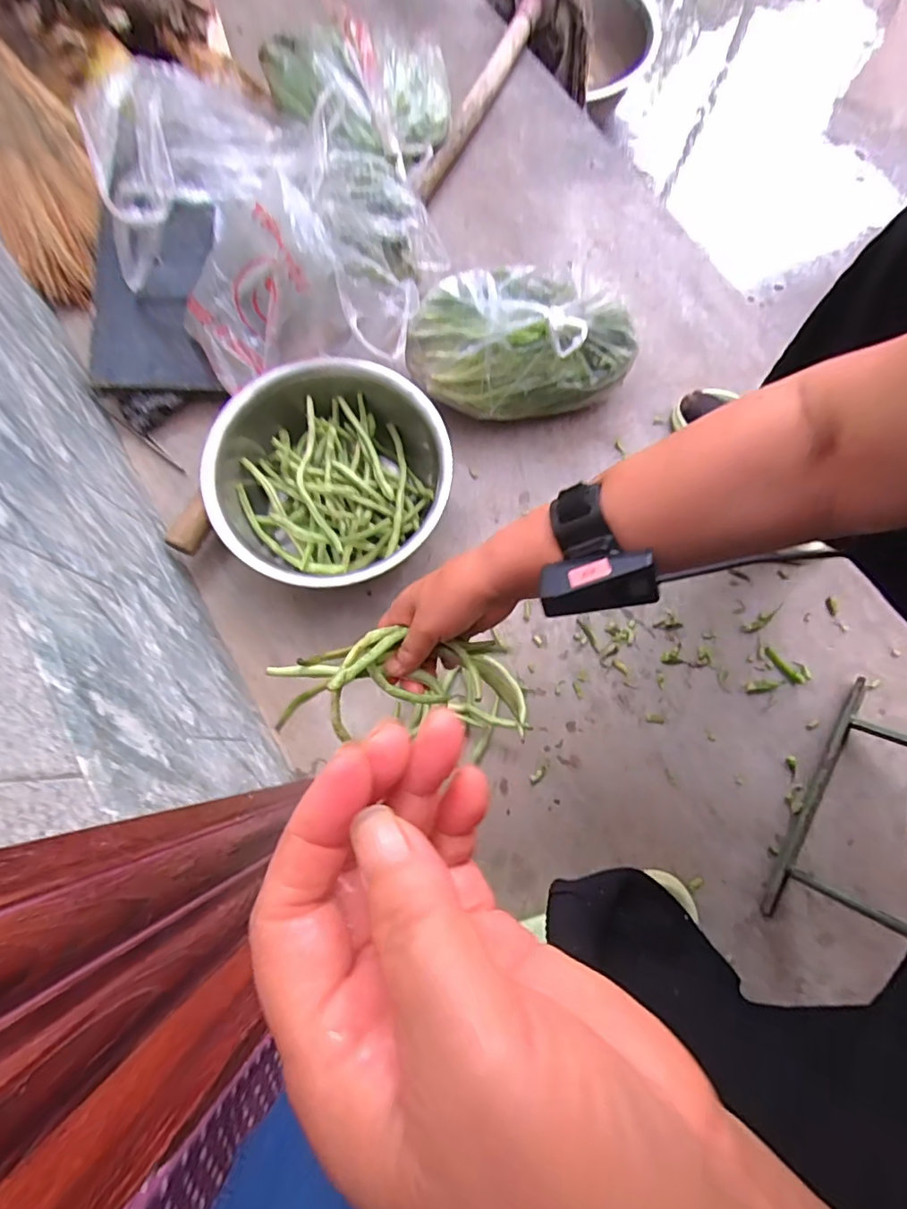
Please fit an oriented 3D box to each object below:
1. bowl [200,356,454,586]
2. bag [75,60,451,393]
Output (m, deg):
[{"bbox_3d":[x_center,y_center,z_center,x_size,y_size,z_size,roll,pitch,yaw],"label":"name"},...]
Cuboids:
[{"bbox_3d":[-0.147,-0.141,0.654,0.262,0.121,0.255,0,76,0],"label":"bowl"},{"bbox_3d":[-0.190,-0.433,0.641,0.349,0.187,0.321,-28,78,-7],"label":"bag"}]

